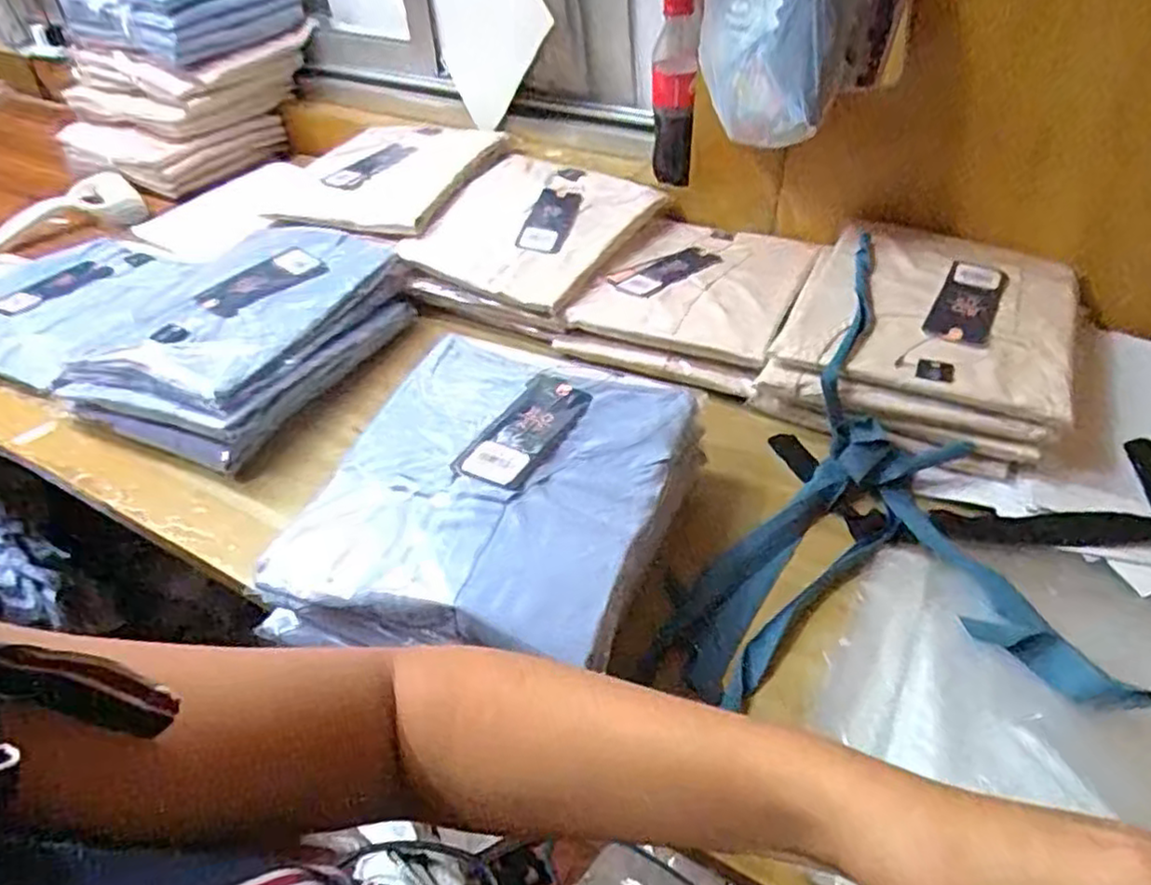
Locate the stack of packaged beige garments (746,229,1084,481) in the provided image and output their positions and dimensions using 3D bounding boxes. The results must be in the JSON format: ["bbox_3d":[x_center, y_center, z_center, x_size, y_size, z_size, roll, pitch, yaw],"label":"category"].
[{"bbox_3d":[0.306,-0.099,0.630,0.224,0.066,0.256,22,49,23],"label":"stack of packaged beige garments"}]

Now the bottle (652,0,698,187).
[{"bbox_3d":[0.104,-0.385,0.788,0.053,0.185,0.054,2,44,4],"label":"bottle"}]

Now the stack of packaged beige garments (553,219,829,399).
[{"bbox_3d":[0.129,-0.156,0.726,0.200,0.049,0.250,19,48,22],"label":"stack of packaged beige garments"}]

